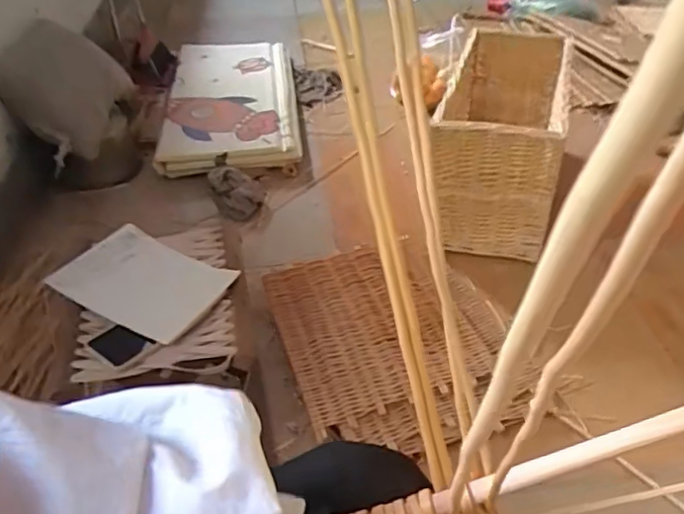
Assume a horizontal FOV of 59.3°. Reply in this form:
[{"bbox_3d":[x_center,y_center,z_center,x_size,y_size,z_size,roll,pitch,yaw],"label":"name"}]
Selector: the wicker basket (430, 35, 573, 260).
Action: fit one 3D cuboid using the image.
[{"bbox_3d":[0.381,-0.284,1.448,0.249,0.311,0.541,10,42,13],"label":"wicker basket"}]

